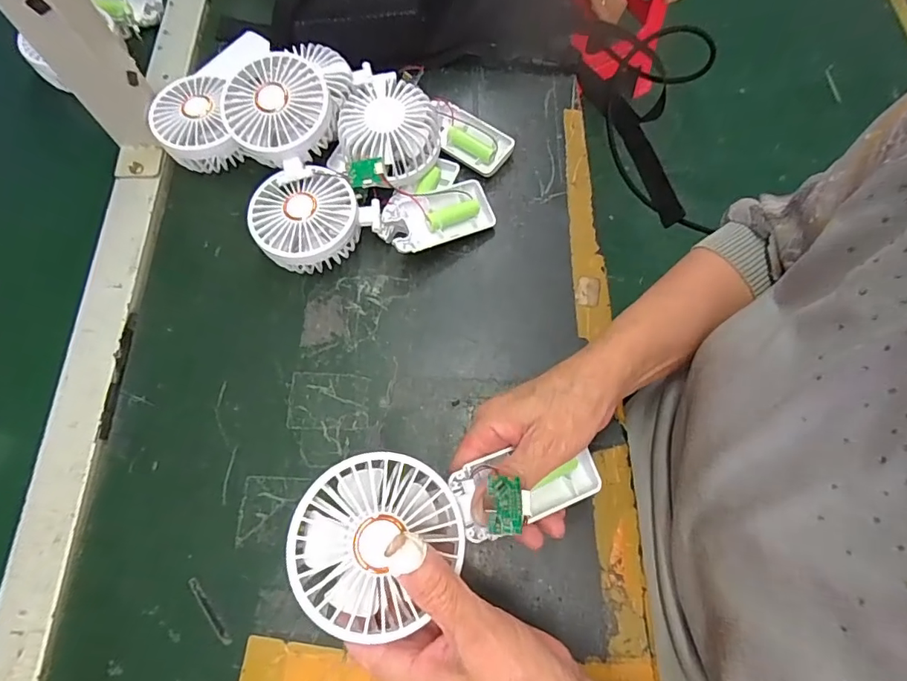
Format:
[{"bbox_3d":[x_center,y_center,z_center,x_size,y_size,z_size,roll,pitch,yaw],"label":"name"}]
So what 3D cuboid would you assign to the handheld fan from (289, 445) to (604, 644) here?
[{"bbox_3d":[0.009,0.097,0.271,0.185,0.032,0.083,-5,67,-27],"label":"handheld fan"}]

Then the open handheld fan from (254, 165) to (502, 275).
[{"bbox_3d":[-0.067,-0.105,0.421,0.200,0.043,0.081,-7,69,-3],"label":"open handheld fan"}]

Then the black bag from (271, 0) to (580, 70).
[{"bbox_3d":[-0.031,-0.349,0.486,0.297,0.084,0.146,-4,69,-2],"label":"black bag"}]

